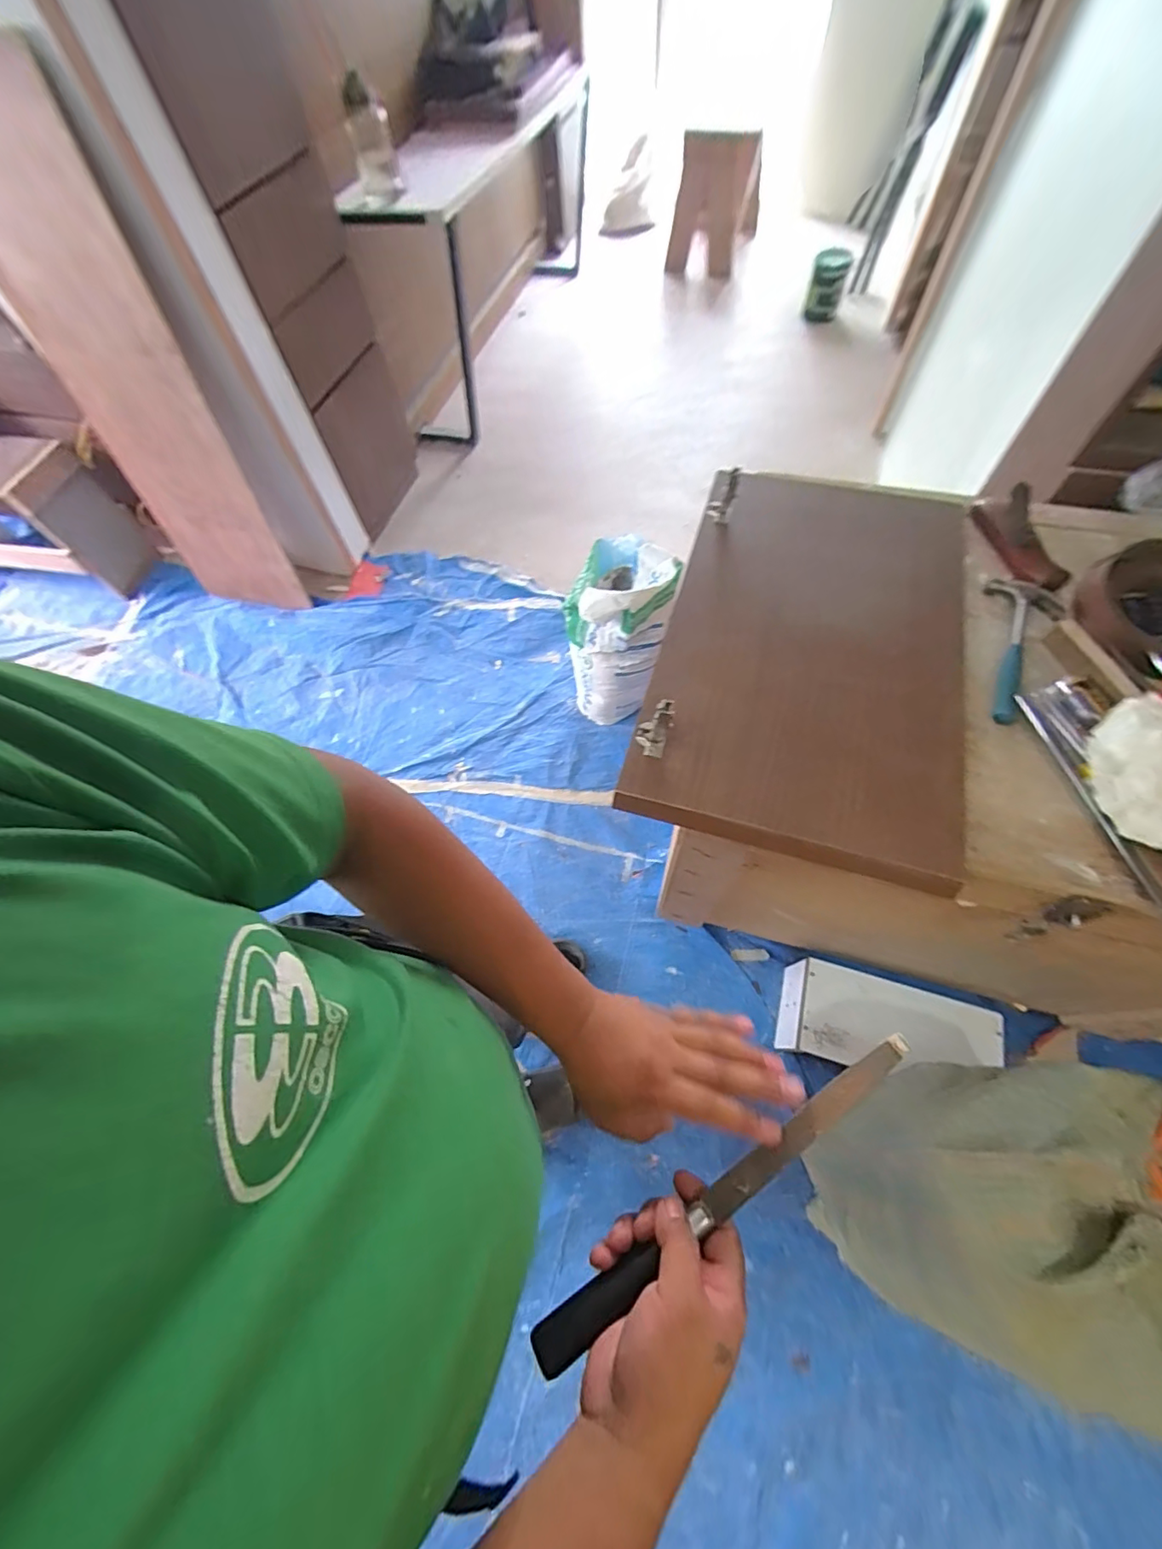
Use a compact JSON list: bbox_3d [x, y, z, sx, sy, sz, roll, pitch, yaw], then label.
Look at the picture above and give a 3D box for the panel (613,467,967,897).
[{"bbox_3d":[0.321,-0.196,0.748,0.396,0.031,0.647,15,65,11],"label":"panel"}]

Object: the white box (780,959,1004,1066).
[{"bbox_3d":[0.622,0.523,1.105,0.379,0.145,0.180,12,65,10],"label":"white box"}]

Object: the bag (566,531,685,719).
[{"bbox_3d":[0.099,-0.373,1.464,0.258,0.473,0.276,38,71,20],"label":"bag"}]

